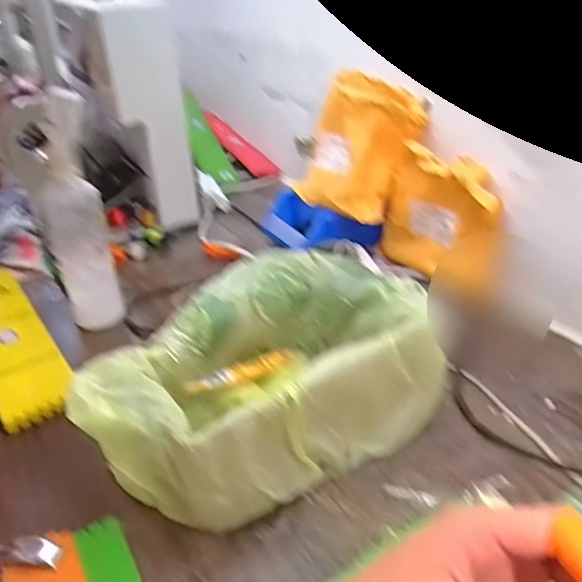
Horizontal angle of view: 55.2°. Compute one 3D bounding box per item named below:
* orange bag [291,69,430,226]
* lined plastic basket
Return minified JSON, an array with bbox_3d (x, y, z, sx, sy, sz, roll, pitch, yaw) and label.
[{"bbox_3d":[0.100,-0.199,0.796,0.149,0.201,0.060,35,12,13],"label":"orange bag"},{"bbox_3d":[-0.030,0.079,0.516,0.310,0.121,0.198,-22,36,-29],"label":"lined plastic basket"}]

